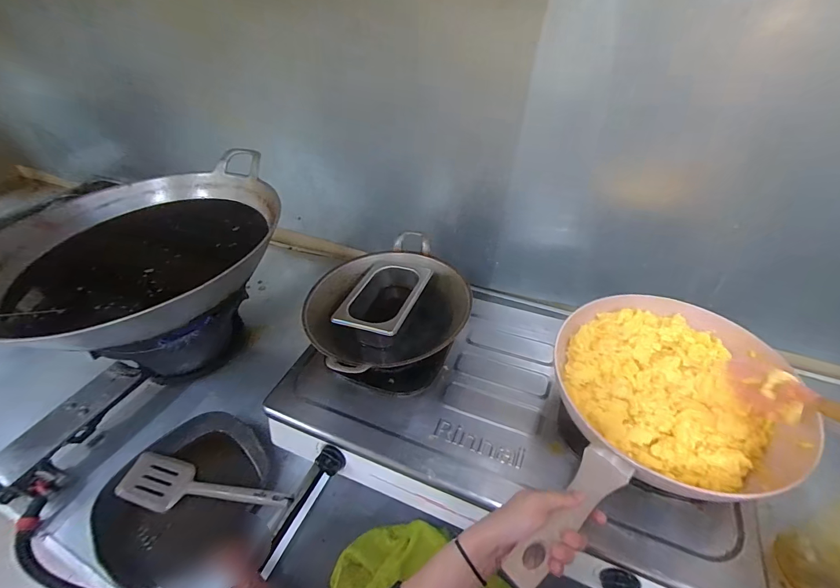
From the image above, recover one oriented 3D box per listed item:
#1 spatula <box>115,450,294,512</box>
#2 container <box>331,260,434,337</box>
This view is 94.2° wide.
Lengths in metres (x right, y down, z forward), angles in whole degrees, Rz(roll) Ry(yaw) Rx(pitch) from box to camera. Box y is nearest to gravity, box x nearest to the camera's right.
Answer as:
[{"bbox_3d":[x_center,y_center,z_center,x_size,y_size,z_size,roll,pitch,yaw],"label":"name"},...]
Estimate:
[{"bbox_3d":[-0.318,0.303,0.581,0.265,0.046,0.075,9,43,15],"label":"spatula"},{"bbox_3d":[-0.054,0.016,0.678,0.116,0.082,0.193,9,43,15],"label":"container"}]

